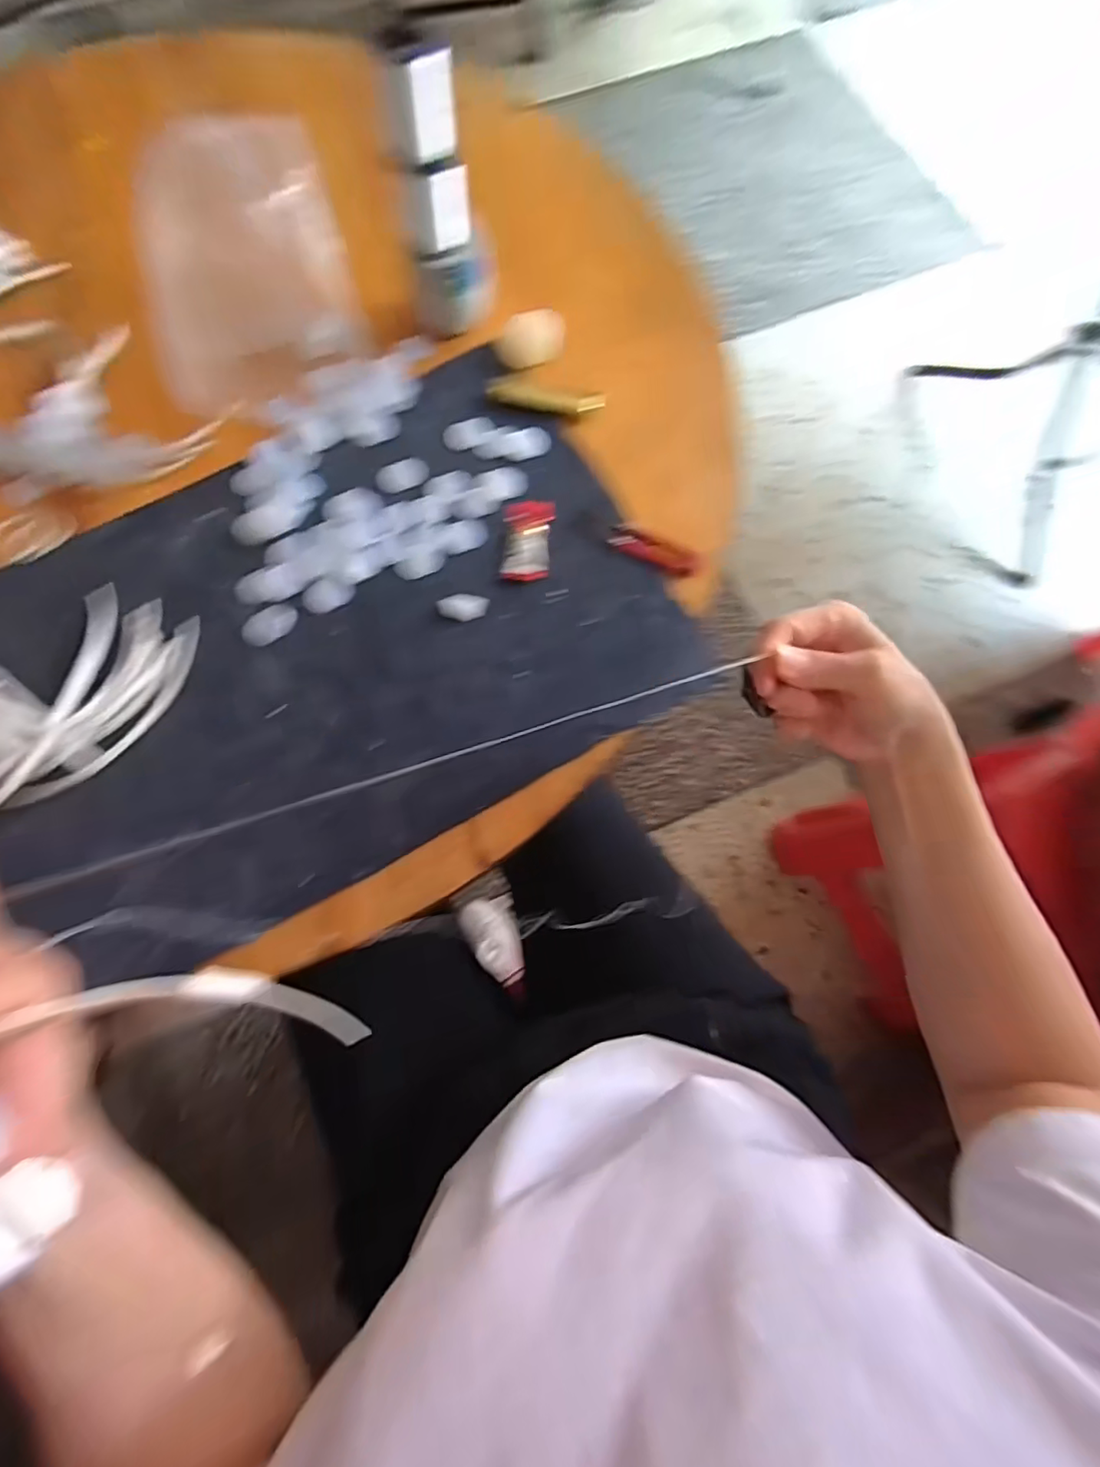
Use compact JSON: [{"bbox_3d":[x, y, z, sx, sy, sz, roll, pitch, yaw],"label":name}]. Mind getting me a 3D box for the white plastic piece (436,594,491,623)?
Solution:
[{"bbox_3d":[-0.065,-0.094,0.433,0.035,0.008,0.021,8,73,3],"label":"white plastic piece"}]

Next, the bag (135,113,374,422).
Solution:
[{"bbox_3d":[-0.246,-0.379,0.476,0.153,0.082,0.212,-15,74,-4],"label":"bag"}]

